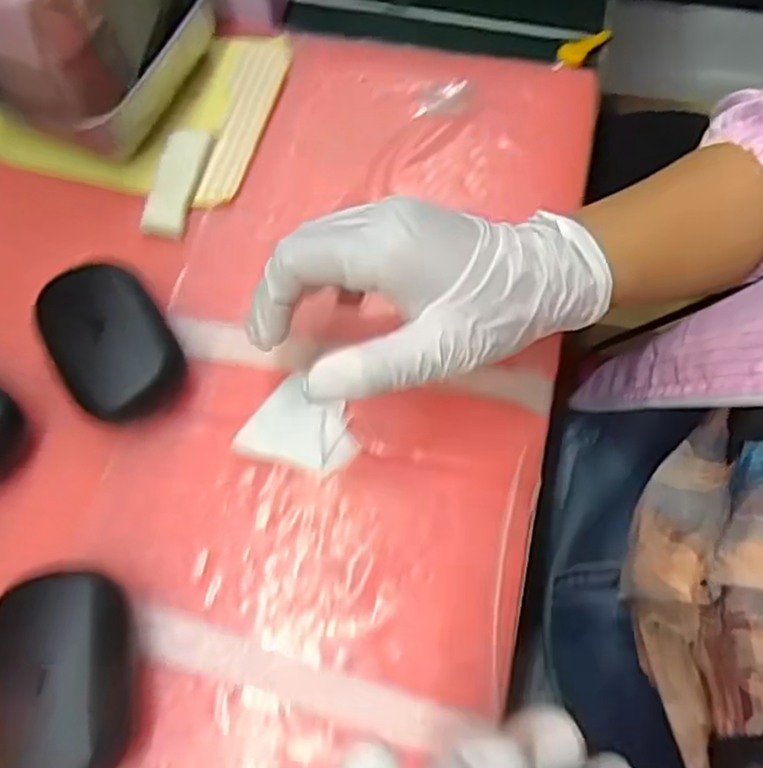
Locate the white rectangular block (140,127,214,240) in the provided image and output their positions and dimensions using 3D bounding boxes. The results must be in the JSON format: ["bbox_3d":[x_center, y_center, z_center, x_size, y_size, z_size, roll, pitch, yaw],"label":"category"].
[{"bbox_3d":[-0.117,-0.116,0.387,0.026,0.007,0.069,12,68,3],"label":"white rectangular block"}]

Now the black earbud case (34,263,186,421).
[{"bbox_3d":[-0.132,-0.020,0.333,0.052,0.032,0.082,-31,72,-13],"label":"black earbud case"}]

